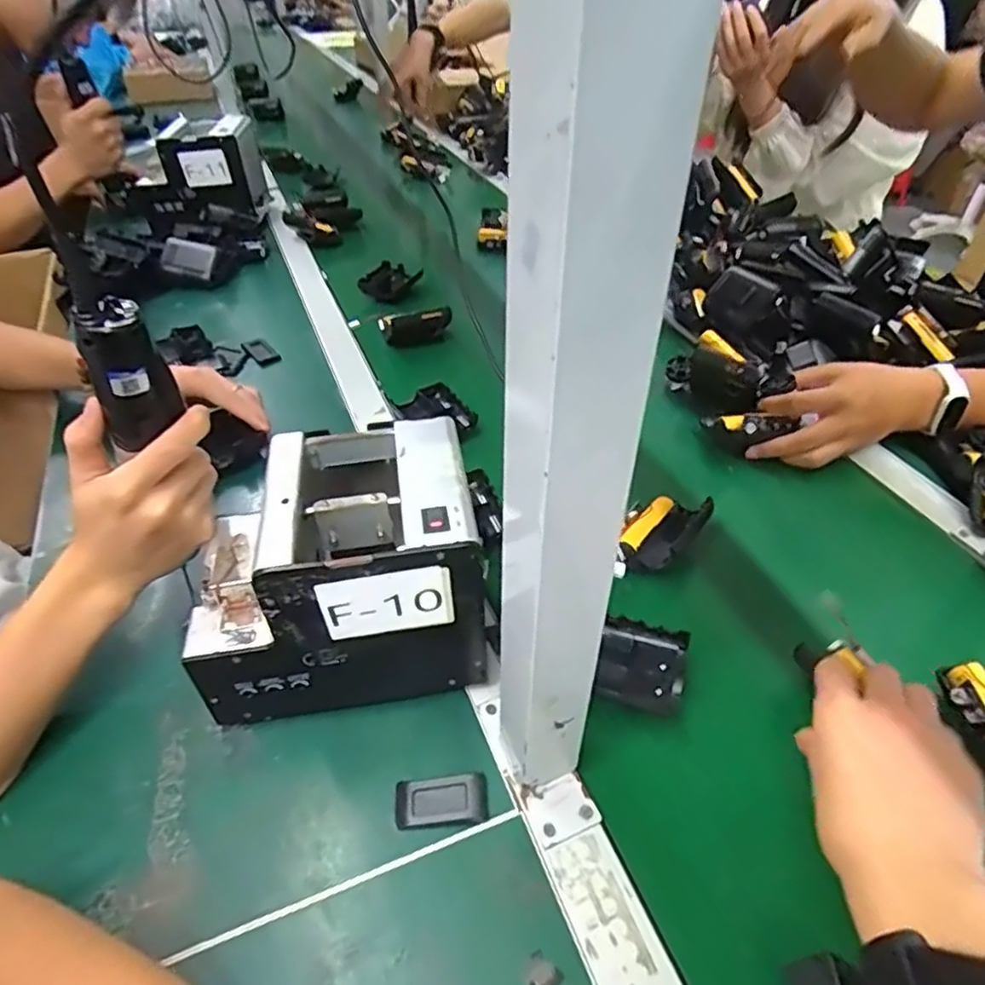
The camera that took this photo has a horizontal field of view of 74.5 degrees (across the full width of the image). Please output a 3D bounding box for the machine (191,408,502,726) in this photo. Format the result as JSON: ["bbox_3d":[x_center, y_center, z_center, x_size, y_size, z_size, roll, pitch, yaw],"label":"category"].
[{"bbox_3d":[-0.103,0.054,0.440,0.175,0.151,0.122,-7,42,-7],"label":"machine"}]

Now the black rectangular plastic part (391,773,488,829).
[{"bbox_3d":[-0.031,0.190,0.398,0.057,0.007,0.028,-4,42,-4],"label":"black rectangular plastic part"}]

